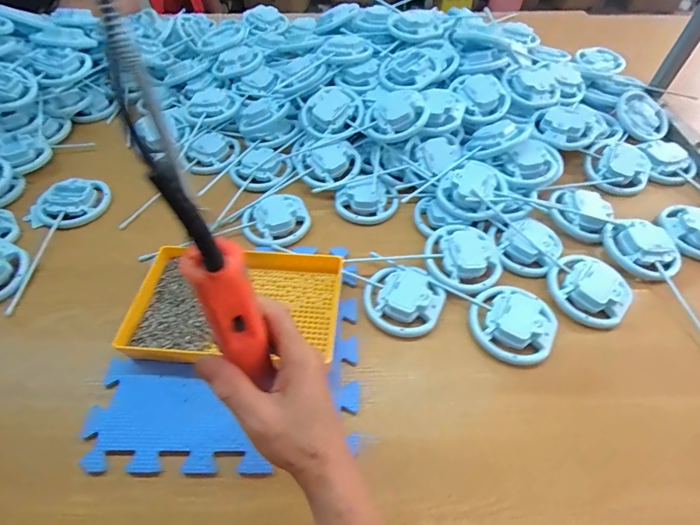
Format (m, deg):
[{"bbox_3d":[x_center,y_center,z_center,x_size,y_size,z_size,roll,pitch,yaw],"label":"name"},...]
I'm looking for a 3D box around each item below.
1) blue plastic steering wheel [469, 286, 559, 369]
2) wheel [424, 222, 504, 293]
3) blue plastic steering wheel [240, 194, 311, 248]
[{"bbox_3d":[0.199,0.073,0.471,0.095,0.038,0.098,0,53,0],"label":"blue plastic steering wheel"},{"bbox_3d":[0.155,-0.012,0.515,0.099,0.032,0.097,0,53,0],"label":"wheel"},{"bbox_3d":[-0.109,-0.064,0.573,0.094,0.035,0.088,0,53,0],"label":"blue plastic steering wheel"}]

